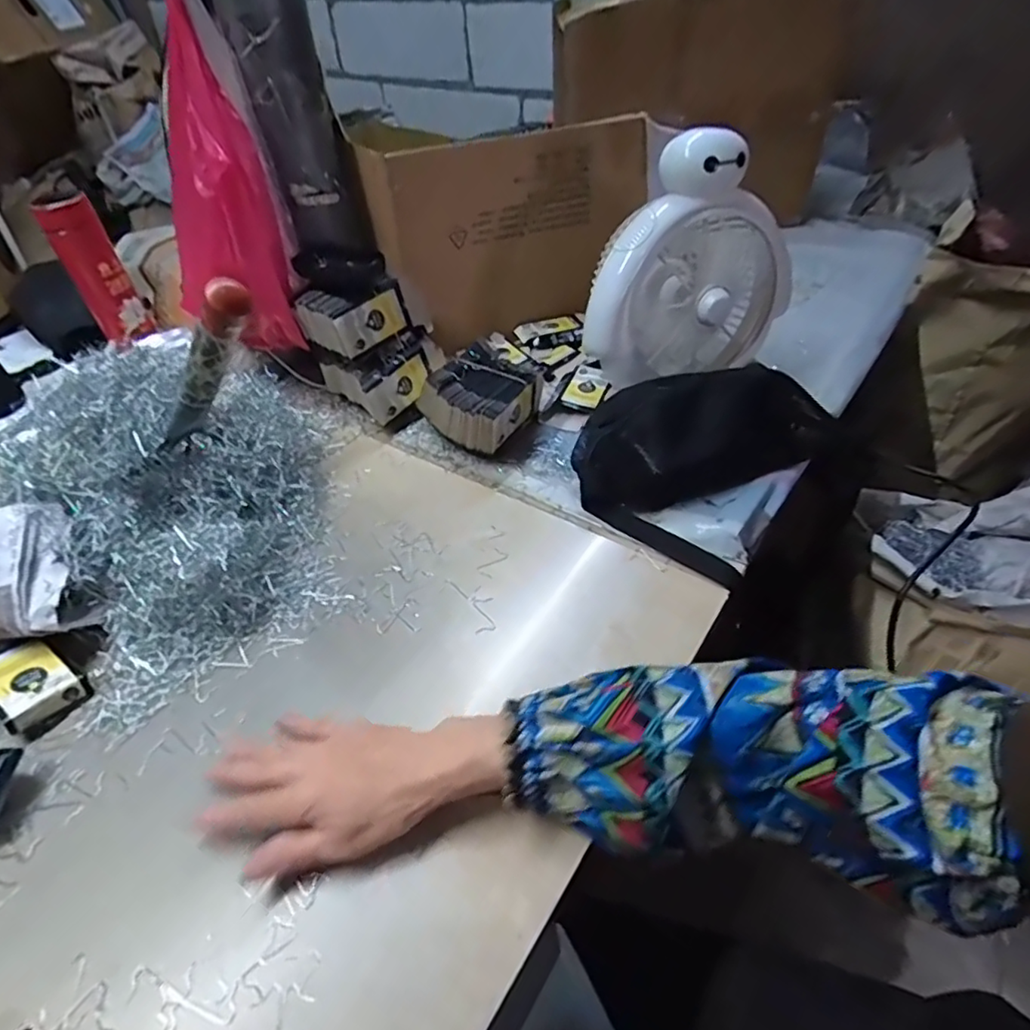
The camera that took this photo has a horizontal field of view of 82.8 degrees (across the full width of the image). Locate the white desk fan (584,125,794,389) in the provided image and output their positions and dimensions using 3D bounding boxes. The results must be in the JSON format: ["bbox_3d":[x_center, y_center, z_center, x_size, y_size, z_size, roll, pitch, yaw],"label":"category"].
[{"bbox_3d":[0.197,-0.269,0.651,0.197,0.252,0.189,15,47,19],"label":"white desk fan"}]

